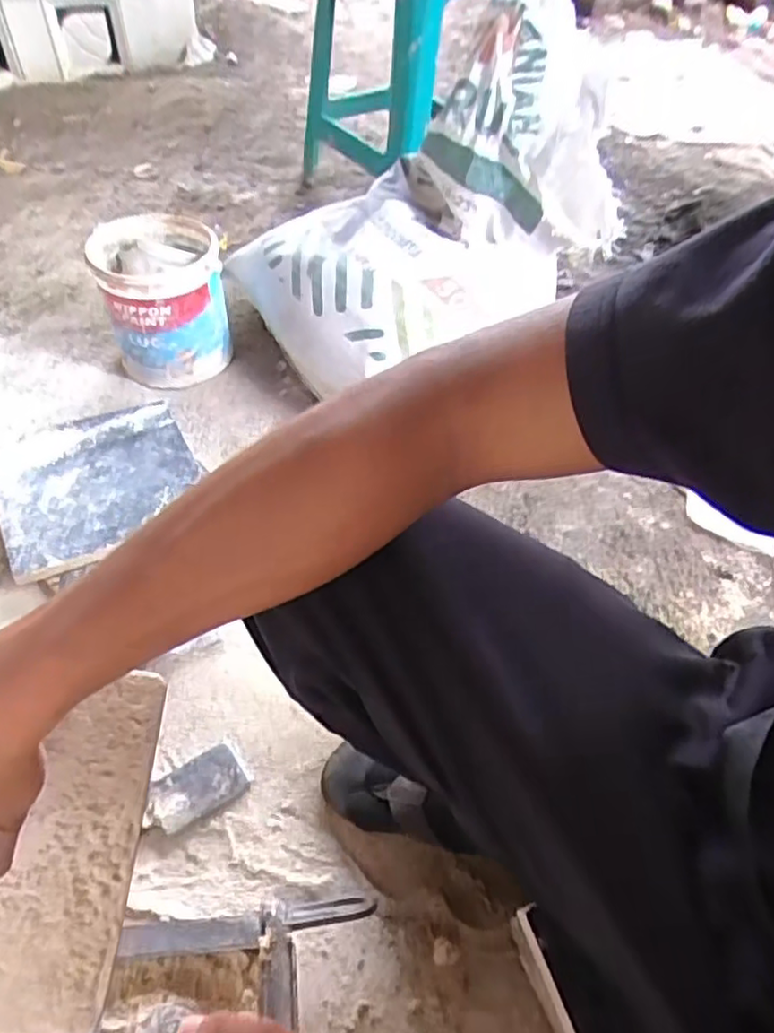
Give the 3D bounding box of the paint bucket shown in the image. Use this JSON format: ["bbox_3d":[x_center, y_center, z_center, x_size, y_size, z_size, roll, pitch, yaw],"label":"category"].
[{"bbox_3d":[-0.339,-0.319,1.012,0.164,0.212,0.164,1,50,-1],"label":"paint bucket"}]

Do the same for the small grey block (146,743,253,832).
[{"bbox_3d":[-0.193,0.272,0.657,0.097,0.011,0.057,-25,55,-21],"label":"small grey block"}]

